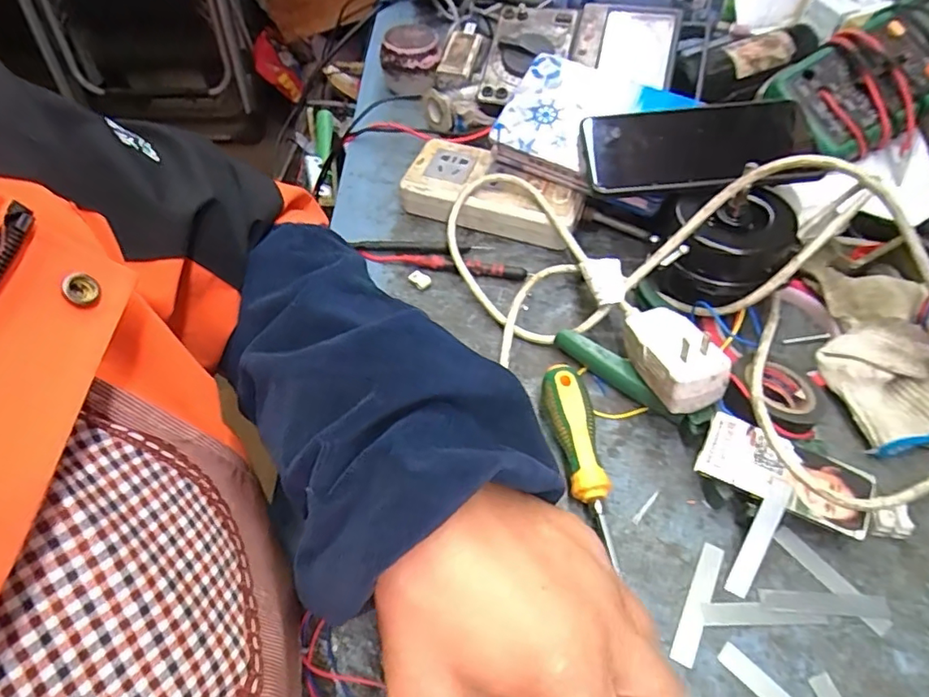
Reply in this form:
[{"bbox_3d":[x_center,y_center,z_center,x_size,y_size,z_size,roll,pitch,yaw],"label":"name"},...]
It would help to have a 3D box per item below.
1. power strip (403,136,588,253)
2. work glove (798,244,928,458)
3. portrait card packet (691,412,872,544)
[{"bbox_3d":[0.025,-0.130,0.475,0.148,0.036,0.065,19,58,16],"label":"power strip"},{"bbox_3d":[0.271,-0.005,0.370,0.073,0.039,0.145,2,55,5],"label":"work glove"},{"bbox_3d":[0.179,0.070,0.314,0.088,0.009,0.037,23,71,12],"label":"portrait card packet"}]

